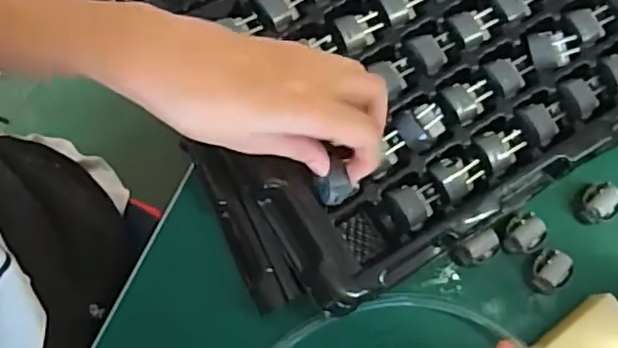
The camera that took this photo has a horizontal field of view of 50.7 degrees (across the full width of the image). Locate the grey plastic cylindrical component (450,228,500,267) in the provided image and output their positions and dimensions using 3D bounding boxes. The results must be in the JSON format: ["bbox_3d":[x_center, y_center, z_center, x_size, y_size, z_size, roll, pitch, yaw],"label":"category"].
[{"bbox_3d":[0.106,0.049,0.418,0.029,0.023,0.018,-23,78,-8],"label":"grey plastic cylindrical component"}]

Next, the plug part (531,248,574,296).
[{"bbox_3d":[0.153,0.062,0.417,0.024,0.026,0.023,0,75,-1],"label":"plug part"}]

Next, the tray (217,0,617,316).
[{"bbox_3d":[0.113,-0.085,0.416,0.344,0.038,0.196,-30,77,-8],"label":"tray"}]

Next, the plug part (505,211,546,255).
[{"bbox_3d":[0.139,0.040,0.421,0.026,0.021,0.024,1,76,-2],"label":"plug part"}]

